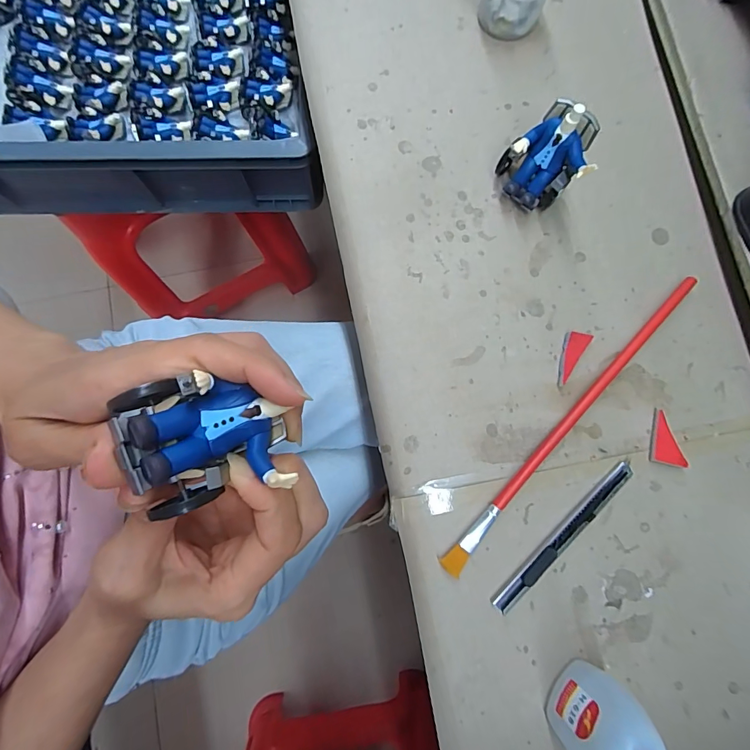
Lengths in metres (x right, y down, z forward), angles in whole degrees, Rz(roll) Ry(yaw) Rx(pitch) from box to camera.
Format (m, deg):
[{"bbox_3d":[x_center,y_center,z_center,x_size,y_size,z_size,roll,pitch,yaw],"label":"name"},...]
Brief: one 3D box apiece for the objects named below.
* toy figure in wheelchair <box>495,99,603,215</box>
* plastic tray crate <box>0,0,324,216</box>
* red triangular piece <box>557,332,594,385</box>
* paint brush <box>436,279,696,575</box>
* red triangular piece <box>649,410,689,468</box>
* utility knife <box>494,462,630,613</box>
[{"bbox_3d":[0.116,-0.144,0.284,0.054,0.060,0.045,43,81,6],"label":"toy figure in wheelchair"},{"bbox_3d":[-0.372,-0.413,0.514,0.571,0.115,0.410,-1,79,-2],"label":"plastic tray crate"},{"bbox_3d":[0.134,-0.011,0.287,0.016,0.007,0.041,28,80,4],"label":"red triangular piece"},{"bbox_3d":[0.136,0.028,0.277,0.014,0.009,0.260,44,81,6],"label":"paint brush"},{"bbox_3d":[0.195,0.042,0.278,0.021,0.007,0.035,10,79,0],"label":"red triangular piece"},{"bbox_3d":[0.121,0.102,0.266,0.123,0.006,0.011,-42,83,-8],"label":"utility knife"}]

